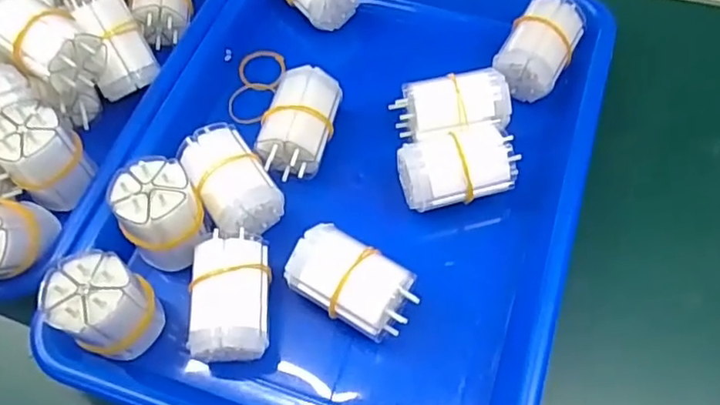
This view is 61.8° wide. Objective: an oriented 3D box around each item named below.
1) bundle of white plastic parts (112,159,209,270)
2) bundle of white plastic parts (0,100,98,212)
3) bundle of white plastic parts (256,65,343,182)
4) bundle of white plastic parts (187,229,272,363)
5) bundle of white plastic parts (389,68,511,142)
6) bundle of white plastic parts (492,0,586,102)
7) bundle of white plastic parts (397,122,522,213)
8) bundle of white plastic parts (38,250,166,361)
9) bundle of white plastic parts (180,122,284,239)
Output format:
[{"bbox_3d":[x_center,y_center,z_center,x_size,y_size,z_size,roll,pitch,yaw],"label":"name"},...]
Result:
[{"bbox_3d":[-0.103,0.008,0.317,0.041,0.058,0.035,-36,64,-17],"label":"bundle of white plastic parts"},{"bbox_3d":[-0.177,-0.026,0.335,0.036,0.049,0.037,31,66,19],"label":"bundle of white plastic parts"},{"bbox_3d":[-0.034,-0.046,0.356,0.037,0.032,0.063,12,61,10],"label":"bundle of white plastic parts"},{"bbox_3d":[-0.064,0.048,0.307,0.037,0.034,0.065,-3,60,2],"label":"bundle of white plastic parts"},{"bbox_3d":[0.055,-0.052,0.358,0.064,0.040,0.031,-7,60,-1],"label":"bundle of white plastic parts"},{"bbox_3d":[0.115,-0.098,0.383,0.039,0.036,0.071,25,64,17],"label":"bundle of white plastic parts"},{"bbox_3d":[0.055,-0.017,0.339,0.064,0.039,0.037,-10,60,-3],"label":"bundle of white plastic parts"},{"bbox_3d":[-0.122,0.052,0.294,0.038,0.059,0.039,-1,60,2],"label":"bundle of white plastic parts"},{"bbox_3d":[-0.073,-0.011,0.340,0.038,0.030,0.062,-31,63,-14],"label":"bundle of white plastic parts"}]

